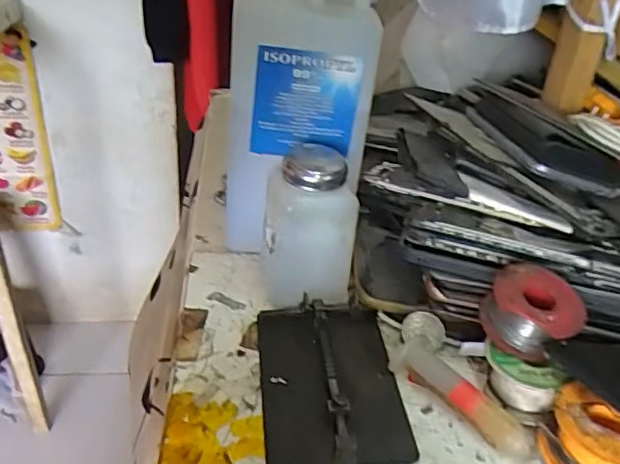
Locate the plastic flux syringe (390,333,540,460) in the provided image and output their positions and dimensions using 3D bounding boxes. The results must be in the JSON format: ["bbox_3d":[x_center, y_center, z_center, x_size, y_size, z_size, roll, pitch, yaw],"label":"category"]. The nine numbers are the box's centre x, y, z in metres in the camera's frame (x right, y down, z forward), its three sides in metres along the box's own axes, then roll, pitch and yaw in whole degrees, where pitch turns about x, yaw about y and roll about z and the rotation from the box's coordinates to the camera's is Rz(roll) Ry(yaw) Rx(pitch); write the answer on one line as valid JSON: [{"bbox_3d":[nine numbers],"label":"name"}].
[{"bbox_3d":[0.086,0.094,0.334,0.019,0.018,0.089,-24,43,-38],"label":"plastic flux syringe"}]

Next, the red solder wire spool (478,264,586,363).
[{"bbox_3d":[0.131,0.048,0.348,0.054,0.036,0.050,4,32,-3],"label":"red solder wire spool"}]

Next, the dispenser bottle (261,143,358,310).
[{"bbox_3d":[-0.002,0.001,0.390,0.057,0.099,0.054,-3,33,-13],"label":"dispenser bottle"}]

